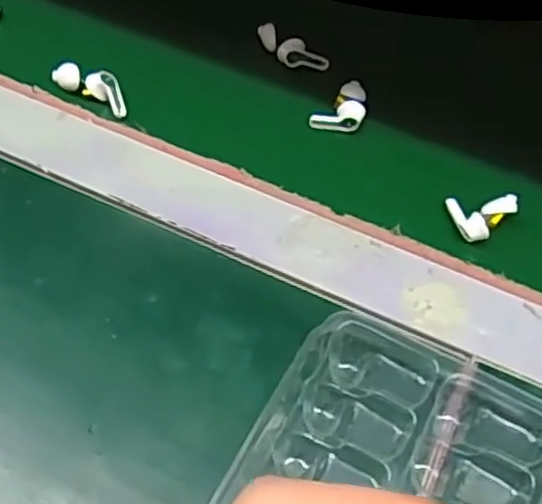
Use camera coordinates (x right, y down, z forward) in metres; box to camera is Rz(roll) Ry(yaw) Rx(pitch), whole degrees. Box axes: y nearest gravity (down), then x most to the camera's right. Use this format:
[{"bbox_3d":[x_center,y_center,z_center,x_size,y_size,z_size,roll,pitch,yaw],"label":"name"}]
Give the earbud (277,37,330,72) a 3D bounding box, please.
[{"bbox_3d":[0.020,-0.121,0.439,0.032,0.011,0.016,19,60,-9],"label":"earbud"}]

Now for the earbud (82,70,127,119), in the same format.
[{"bbox_3d":[-0.097,-0.090,0.410,0.020,0.013,0.025,-14,58,-12],"label":"earbud"}]

